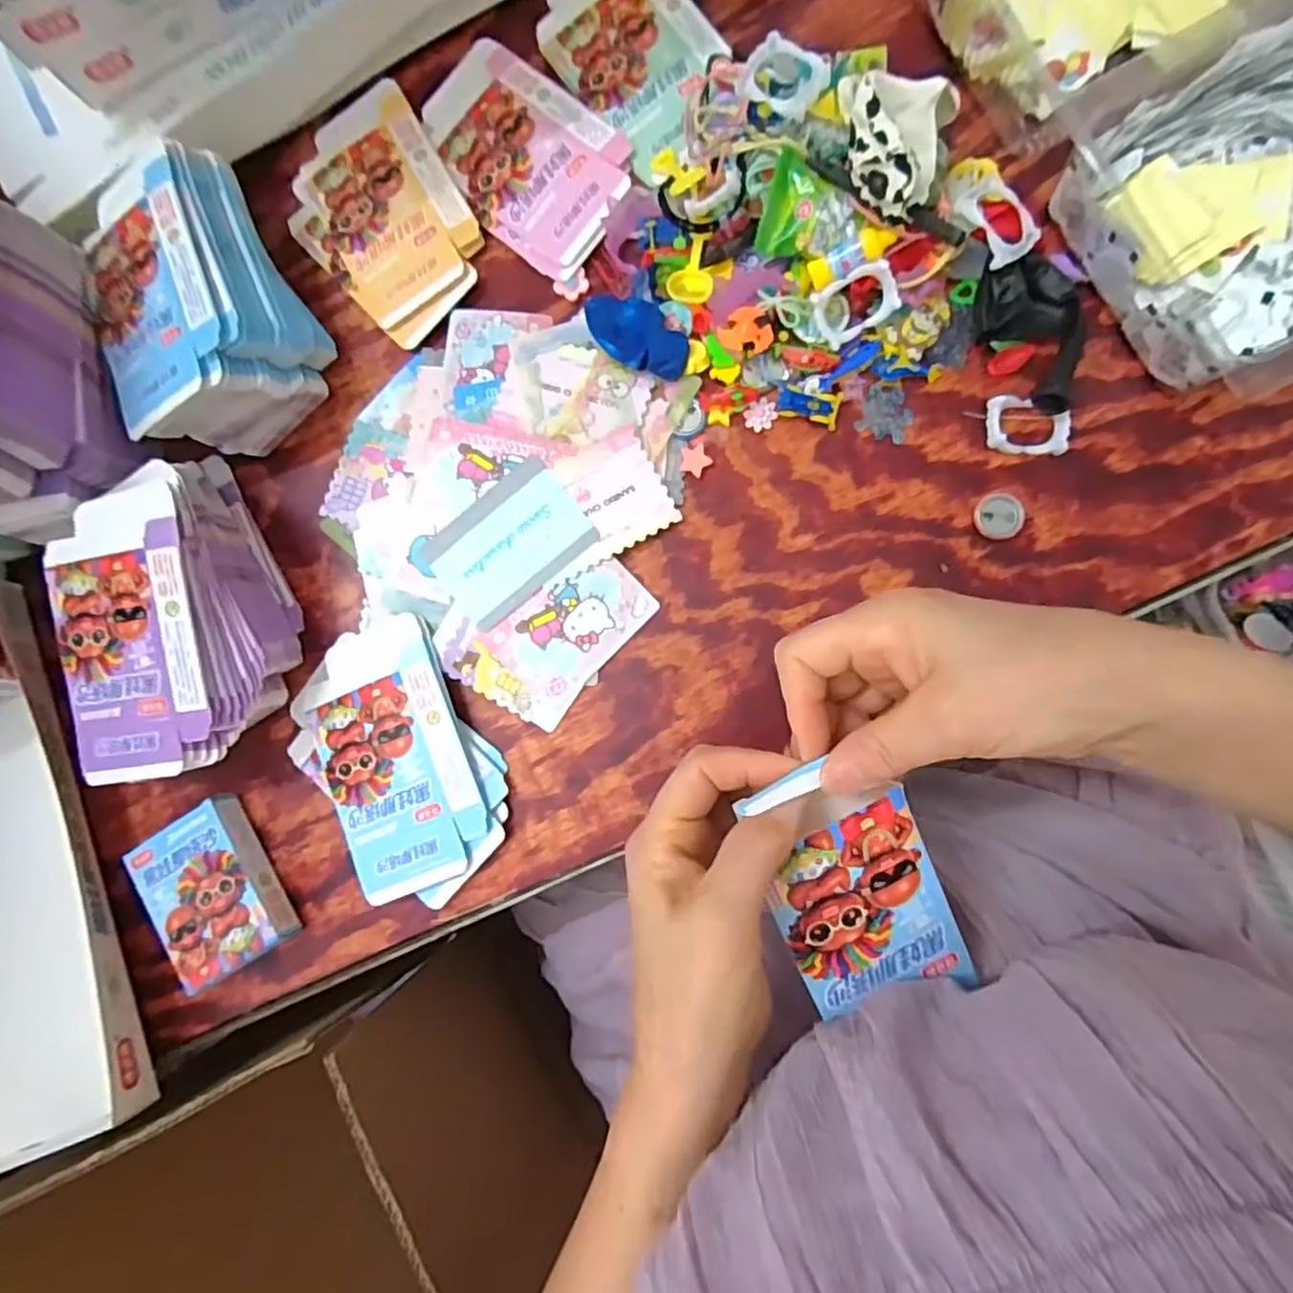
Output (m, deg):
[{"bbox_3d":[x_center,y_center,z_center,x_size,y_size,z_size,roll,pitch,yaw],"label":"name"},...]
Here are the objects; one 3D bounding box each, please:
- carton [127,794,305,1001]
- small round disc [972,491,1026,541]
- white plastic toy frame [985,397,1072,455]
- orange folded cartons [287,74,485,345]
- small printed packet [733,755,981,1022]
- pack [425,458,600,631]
[{"bbox_3d":[-0.254,0.143,0.385,0.066,0.026,0.092,-33,83,4],"label":"carton"},{"bbox_3d":[0.188,-0.070,0.348,0.025,0.004,0.024,0,87,7],"label":"small round disc"},{"bbox_3d":[0.203,-0.118,0.347,0.042,0.010,0.029,3,87,8],"label":"white plastic toy frame"},{"bbox_3d":[-0.166,-0.267,0.408,0.099,0.007,0.159,-30,83,5],"label":"orange folded cartons"},{"bbox_3d":[0.084,0.098,0.262,0.066,0.011,0.105,-26,102,-2],"label":"small printed packet"},{"bbox_3d":[-0.078,-0.060,0.375,0.088,0.008,0.060,-38,83,4],"label":"pack"}]

